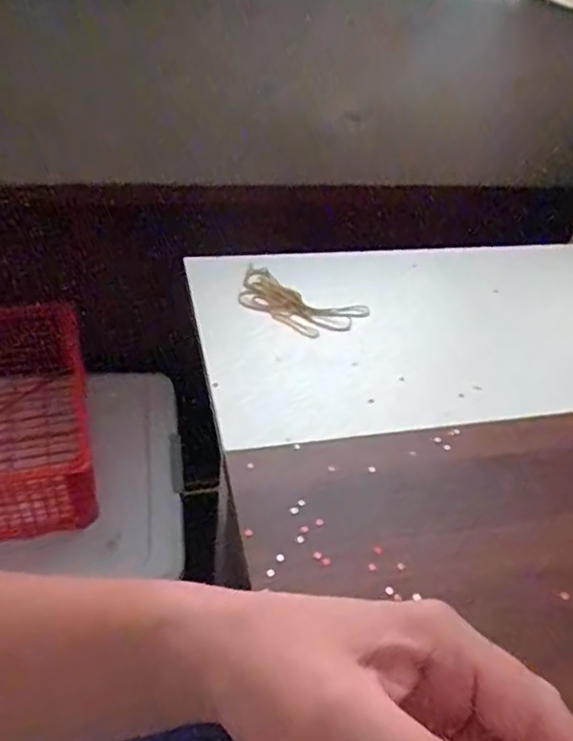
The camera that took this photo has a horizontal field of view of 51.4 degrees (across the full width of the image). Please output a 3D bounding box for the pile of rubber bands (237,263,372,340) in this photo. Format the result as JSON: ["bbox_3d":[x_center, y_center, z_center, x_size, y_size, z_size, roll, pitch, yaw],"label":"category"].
[{"bbox_3d":[0.007,-0.074,0.631,0.139,0.013,0.073,24,44,19],"label":"pile of rubber bands"}]

